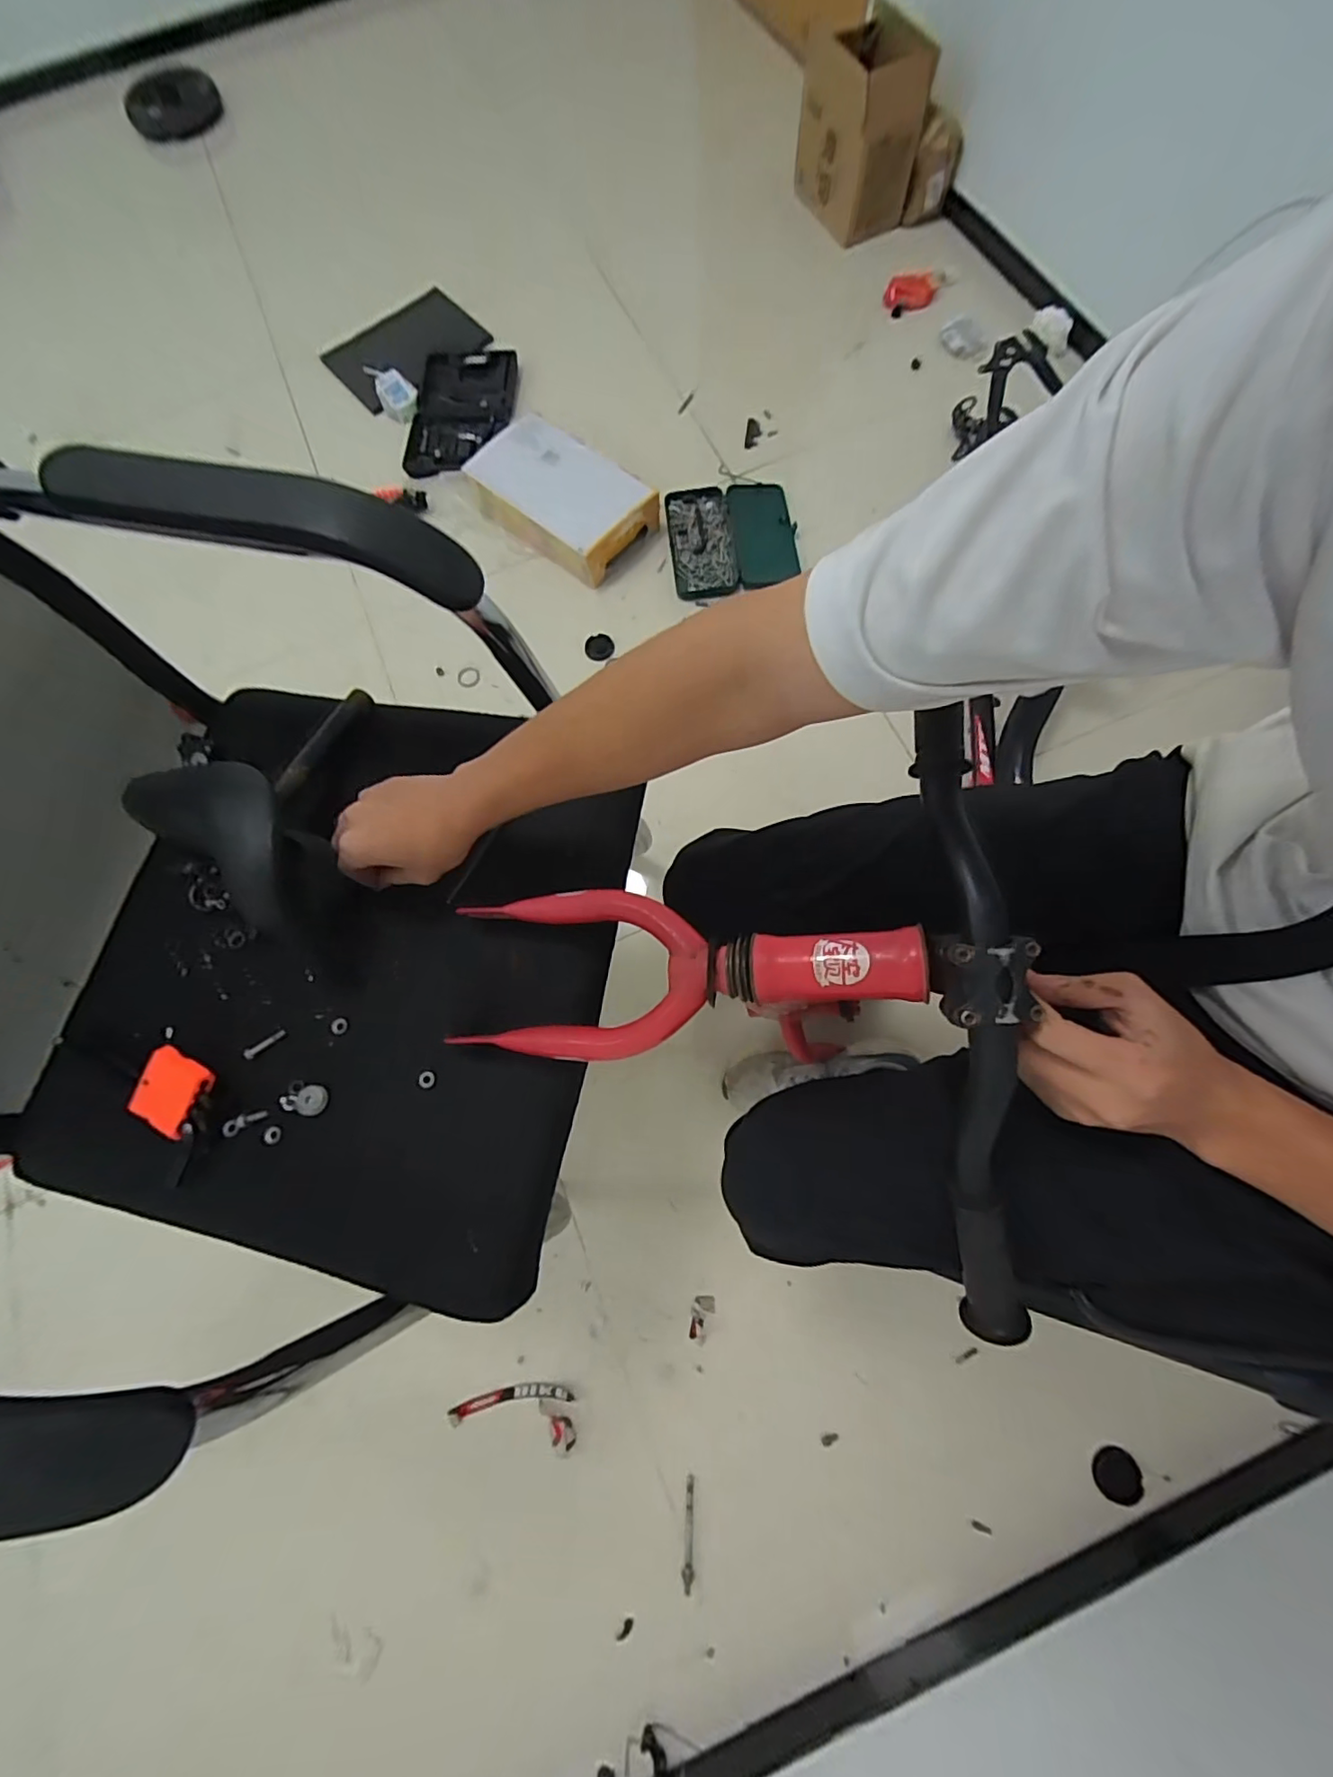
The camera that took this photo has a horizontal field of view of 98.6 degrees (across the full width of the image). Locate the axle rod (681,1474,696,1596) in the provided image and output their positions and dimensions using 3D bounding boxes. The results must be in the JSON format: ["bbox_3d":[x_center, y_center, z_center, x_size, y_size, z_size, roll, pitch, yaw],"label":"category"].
[{"bbox_3d":[0.029,0.805,0.712,0.015,0.008,0.117,4,74,3],"label":"axle rod"}]

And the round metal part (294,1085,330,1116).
[{"bbox_3d":[-0.275,0.164,0.444,0.024,0.004,0.021,13,74,5],"label":"round metal part"}]

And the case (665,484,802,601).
[{"bbox_3d":[0.130,-0.687,1.129,0.245,0.052,0.241,-7,73,1],"label":"case"}]

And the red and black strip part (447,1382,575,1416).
[{"bbox_3d":[-0.207,0.678,0.764,0.164,0.010,0.025,-7,74,-1],"label":"red and black strip part"}]

